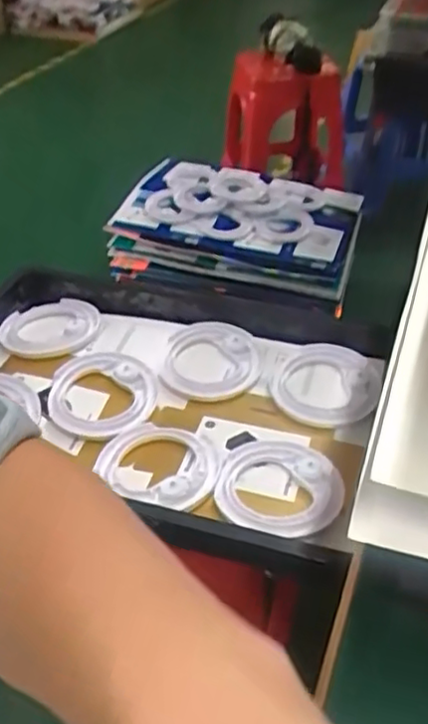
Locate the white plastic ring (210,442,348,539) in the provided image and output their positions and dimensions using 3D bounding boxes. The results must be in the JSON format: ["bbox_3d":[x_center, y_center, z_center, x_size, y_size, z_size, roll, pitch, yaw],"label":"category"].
[{"bbox_3d":[0.068,0.126,0.683,0.127,0.012,0.120,-1,40,0],"label":"white plastic ring"}]

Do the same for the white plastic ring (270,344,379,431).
[{"bbox_3d":[0.136,0.025,0.821,0.130,0.013,0.140,-1,40,0],"label":"white plastic ring"}]

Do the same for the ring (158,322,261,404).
[{"bbox_3d":[-0.003,-0.005,0.852,0.122,0.020,0.137,3,41,4],"label":"ring"}]

